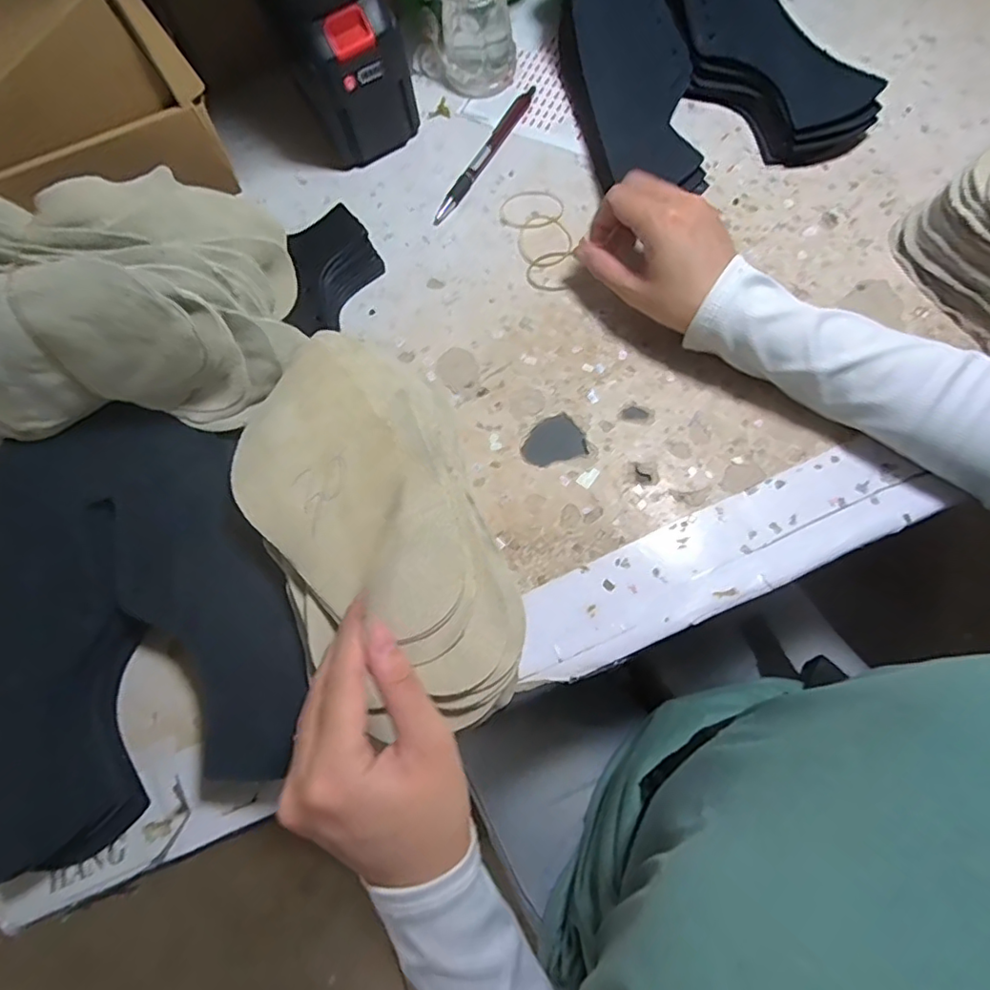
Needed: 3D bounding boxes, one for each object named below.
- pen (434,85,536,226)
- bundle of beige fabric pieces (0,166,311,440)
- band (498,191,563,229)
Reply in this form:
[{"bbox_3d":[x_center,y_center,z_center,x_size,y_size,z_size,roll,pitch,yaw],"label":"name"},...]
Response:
[{"bbox_3d":[-0.007,-0.278,0.463,0.013,0.008,0.149,29,79,12],"label":"pen"},{"bbox_3d":[-0.230,-0.125,0.350,0.203,0.110,0.140,-3,74,4],"label":"bundle of beige fabric pieces"},{"bbox_3d":[0.029,-0.224,0.448,0.050,0.004,0.035,-4,74,4],"label":"band"}]

